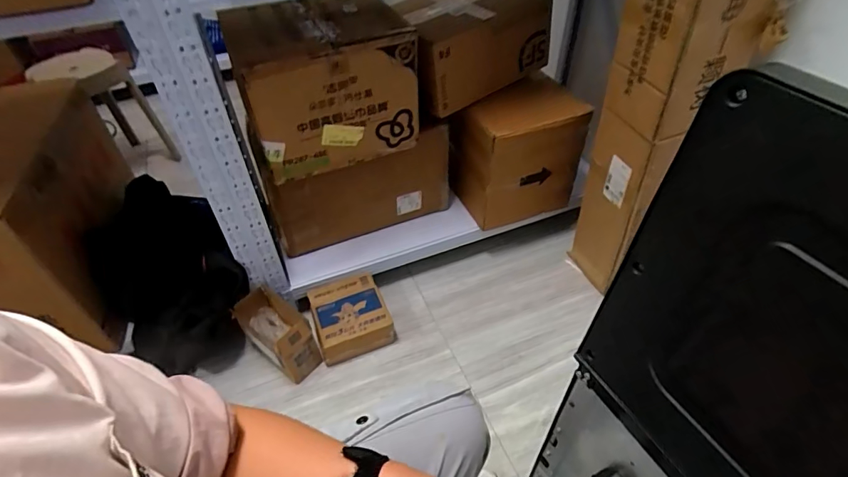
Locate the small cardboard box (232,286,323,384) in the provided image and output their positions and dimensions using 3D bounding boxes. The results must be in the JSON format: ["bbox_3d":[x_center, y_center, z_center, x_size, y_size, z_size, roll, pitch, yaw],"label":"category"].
[{"bbox_3d":[-0.382,0.260,1.228,0.204,0.178,0.114,29,53,27],"label":"small cardboard box"}]

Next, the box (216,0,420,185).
[{"bbox_3d":[-0.259,-0.402,1.143,0.380,0.312,0.353,-20,48,-17],"label":"box"}]

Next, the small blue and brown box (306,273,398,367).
[{"bbox_3d":[-0.205,0.229,1.306,0.203,0.104,0.215,-16,47,-14],"label":"small blue and brown box"}]

